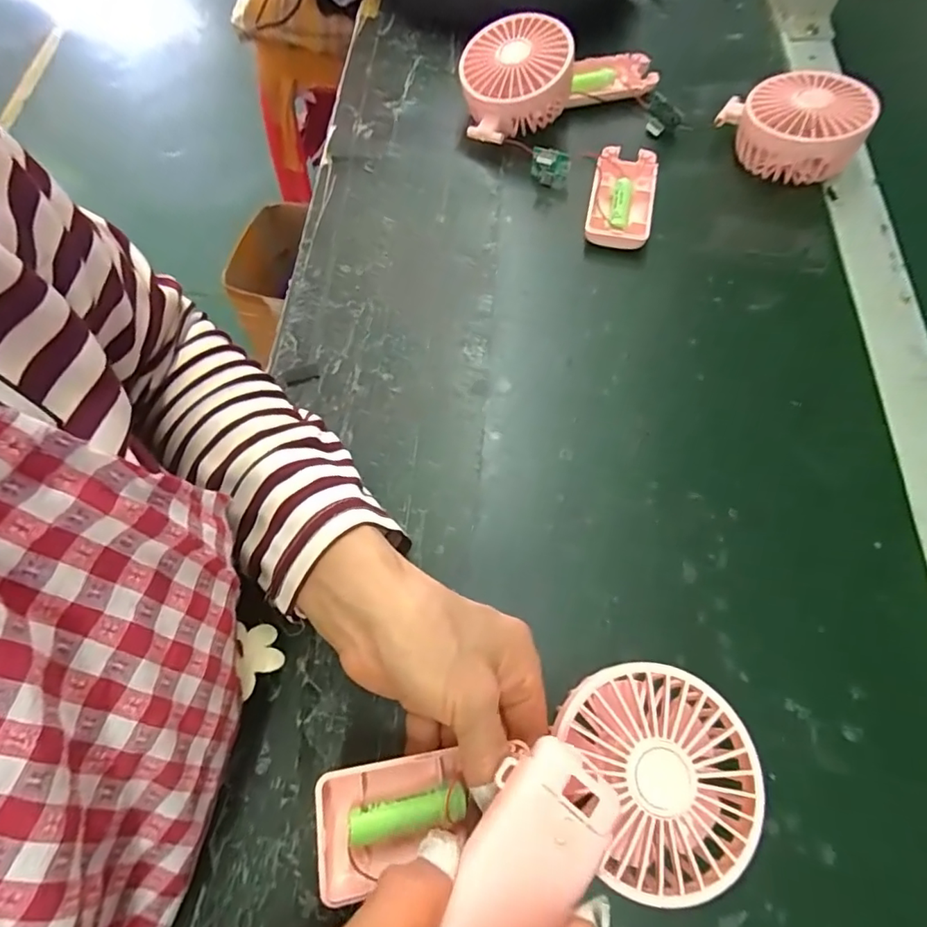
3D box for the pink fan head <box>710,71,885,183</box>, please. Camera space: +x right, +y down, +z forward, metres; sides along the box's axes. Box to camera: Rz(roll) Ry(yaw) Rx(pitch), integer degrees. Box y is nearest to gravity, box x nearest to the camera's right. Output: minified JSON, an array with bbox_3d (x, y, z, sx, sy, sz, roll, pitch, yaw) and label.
[{"bbox_3d":[0.263,-0.268,0.426,0.096,0.043,0.096,-20,62,5],"label":"pink fan head"}]

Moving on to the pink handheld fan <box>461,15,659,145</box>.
[{"bbox_3d":[0.074,-0.330,0.448,0.173,0.056,0.087,-32,69,-12],"label":"pink handheld fan"}]

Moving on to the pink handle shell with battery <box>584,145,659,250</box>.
[{"bbox_3d":[0.121,-0.203,0.414,0.047,0.018,0.089,12,67,7],"label":"pink handle shell with battery"}]

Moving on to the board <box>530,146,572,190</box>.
[{"bbox_3d":[0.068,-0.232,0.425,0.030,0.026,0.012,15,67,8],"label":"board"}]

